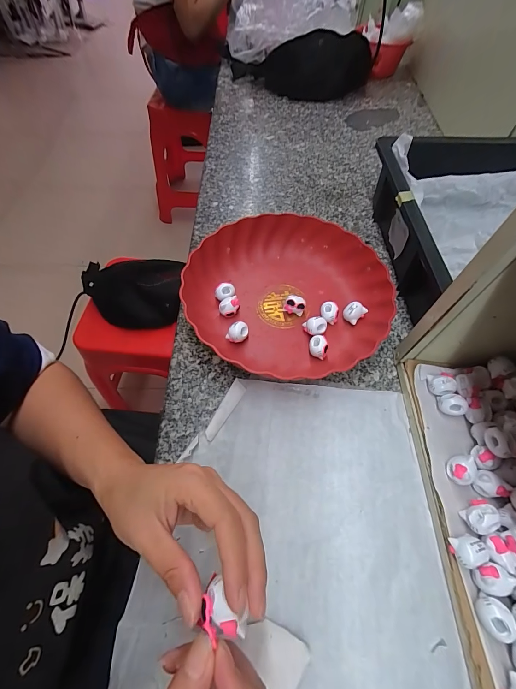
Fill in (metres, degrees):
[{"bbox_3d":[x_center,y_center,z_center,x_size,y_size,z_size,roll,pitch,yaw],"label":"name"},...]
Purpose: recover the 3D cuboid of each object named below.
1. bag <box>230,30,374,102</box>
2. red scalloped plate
[{"bbox_3d":[0.107,-0.640,0.686,0.317,0.101,0.120,-3,59,-4],"label":"bag"},{"bbox_3d":[0.040,-0.068,0.377,0.234,0.048,0.223,1,59,-1],"label":"red scalloped plate"}]

